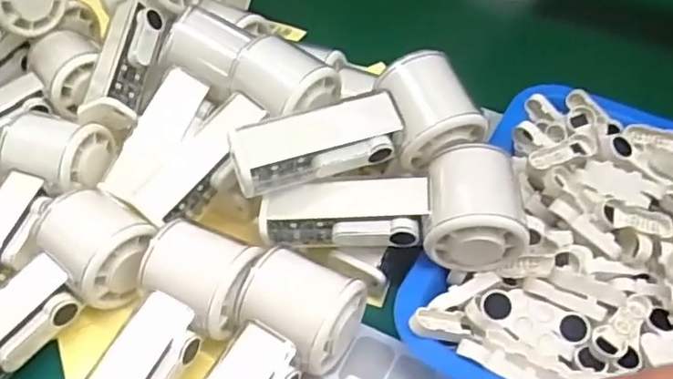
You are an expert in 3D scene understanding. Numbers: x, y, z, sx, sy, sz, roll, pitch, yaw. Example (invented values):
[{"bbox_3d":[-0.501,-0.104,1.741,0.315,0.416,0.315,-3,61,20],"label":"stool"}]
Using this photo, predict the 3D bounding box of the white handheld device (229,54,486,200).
[{"bbox_3d":[0.012,-0.035,0.370,0.150,0.059,0.055,-12,51,-11],"label":"white handheld device"}]

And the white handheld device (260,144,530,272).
[{"bbox_3d":[0.033,0.010,0.365,0.147,0.057,0.061,6,49,4],"label":"white handheld device"}]

